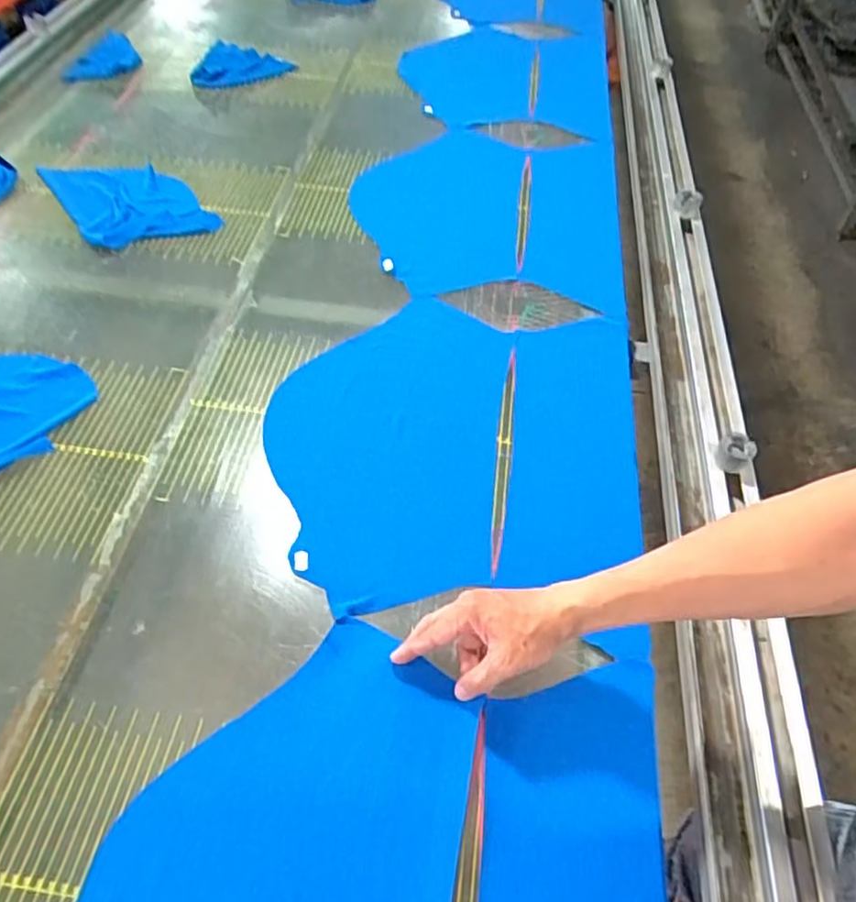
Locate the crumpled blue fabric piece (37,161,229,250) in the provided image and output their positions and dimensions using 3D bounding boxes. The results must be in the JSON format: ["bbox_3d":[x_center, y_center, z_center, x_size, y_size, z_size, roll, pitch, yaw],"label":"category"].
[{"bbox_3d":[-0.498,-0.424,1.106,0.192,0.022,0.328,-28,58,-21],"label":"crumpled blue fabric piece"}]

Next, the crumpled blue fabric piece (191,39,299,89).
[{"bbox_3d":[-0.419,-0.813,1.416,0.225,0.034,0.176,31,58,21],"label":"crumpled blue fabric piece"}]

